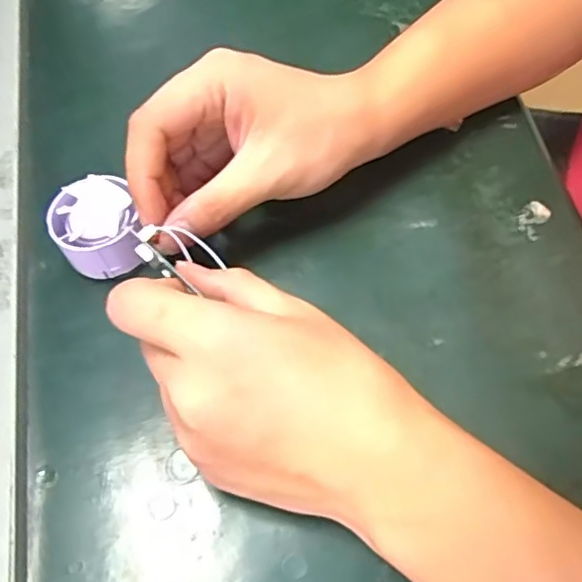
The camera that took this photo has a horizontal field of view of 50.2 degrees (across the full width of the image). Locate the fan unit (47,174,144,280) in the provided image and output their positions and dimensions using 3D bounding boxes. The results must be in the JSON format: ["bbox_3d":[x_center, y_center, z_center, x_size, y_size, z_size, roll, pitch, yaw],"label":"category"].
[{"bbox_3d":[-0.097,-0.030,0.314,0.040,0.033,0.041,-22,65,-12],"label":"fan unit"}]

